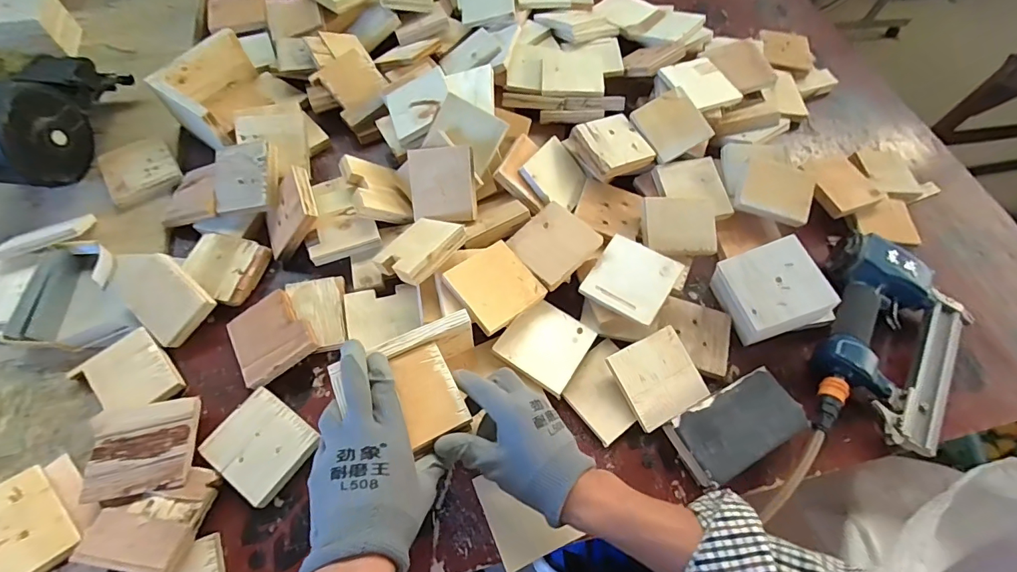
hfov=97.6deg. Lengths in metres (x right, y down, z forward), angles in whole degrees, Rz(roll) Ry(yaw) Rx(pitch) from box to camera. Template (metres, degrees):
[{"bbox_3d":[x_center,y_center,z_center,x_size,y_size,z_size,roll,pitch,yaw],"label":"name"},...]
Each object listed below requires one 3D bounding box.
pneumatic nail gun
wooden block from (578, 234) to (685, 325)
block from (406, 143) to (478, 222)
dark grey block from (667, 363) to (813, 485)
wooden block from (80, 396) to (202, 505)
[{"bbox_3d":[0.461,0.076,0.523,0.169,0.071,0.254,24,63,8],"label":"pneumatic nail gun"},{"bbox_3d":[0.145,-0.009,0.527,0.091,0.010,0.091,30,77,19],"label":"wooden block"},{"bbox_3d":[-0.084,-0.129,0.563,0.085,0.011,0.087,2,103,17],"label":"block"},{"bbox_3d":[0.250,0.153,0.487,0.139,0.034,0.076,-21,66,-15],"label":"dark grey block"},{"bbox_3d":[-0.366,0.159,0.441,0.098,0.012,0.090,-10,63,-10],"label":"wooden block"}]

